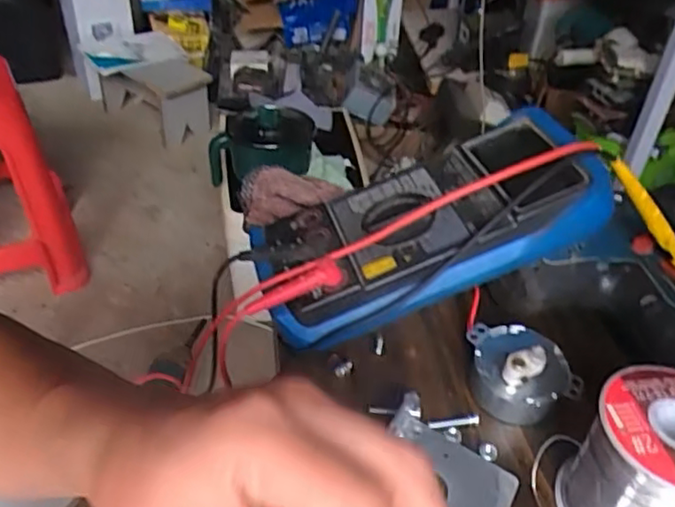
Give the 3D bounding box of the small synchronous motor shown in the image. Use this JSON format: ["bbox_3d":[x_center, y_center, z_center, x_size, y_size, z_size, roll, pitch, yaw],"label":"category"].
[{"bbox_3d":[0.098,0.059,0.336,0.053,0.042,0.046,3,40,-1],"label":"small synchronous motor"}]

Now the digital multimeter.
[{"bbox_3d":[0.048,-0.019,0.357,0.190,0.061,0.097,-22,42,5],"label":"digital multimeter"}]

